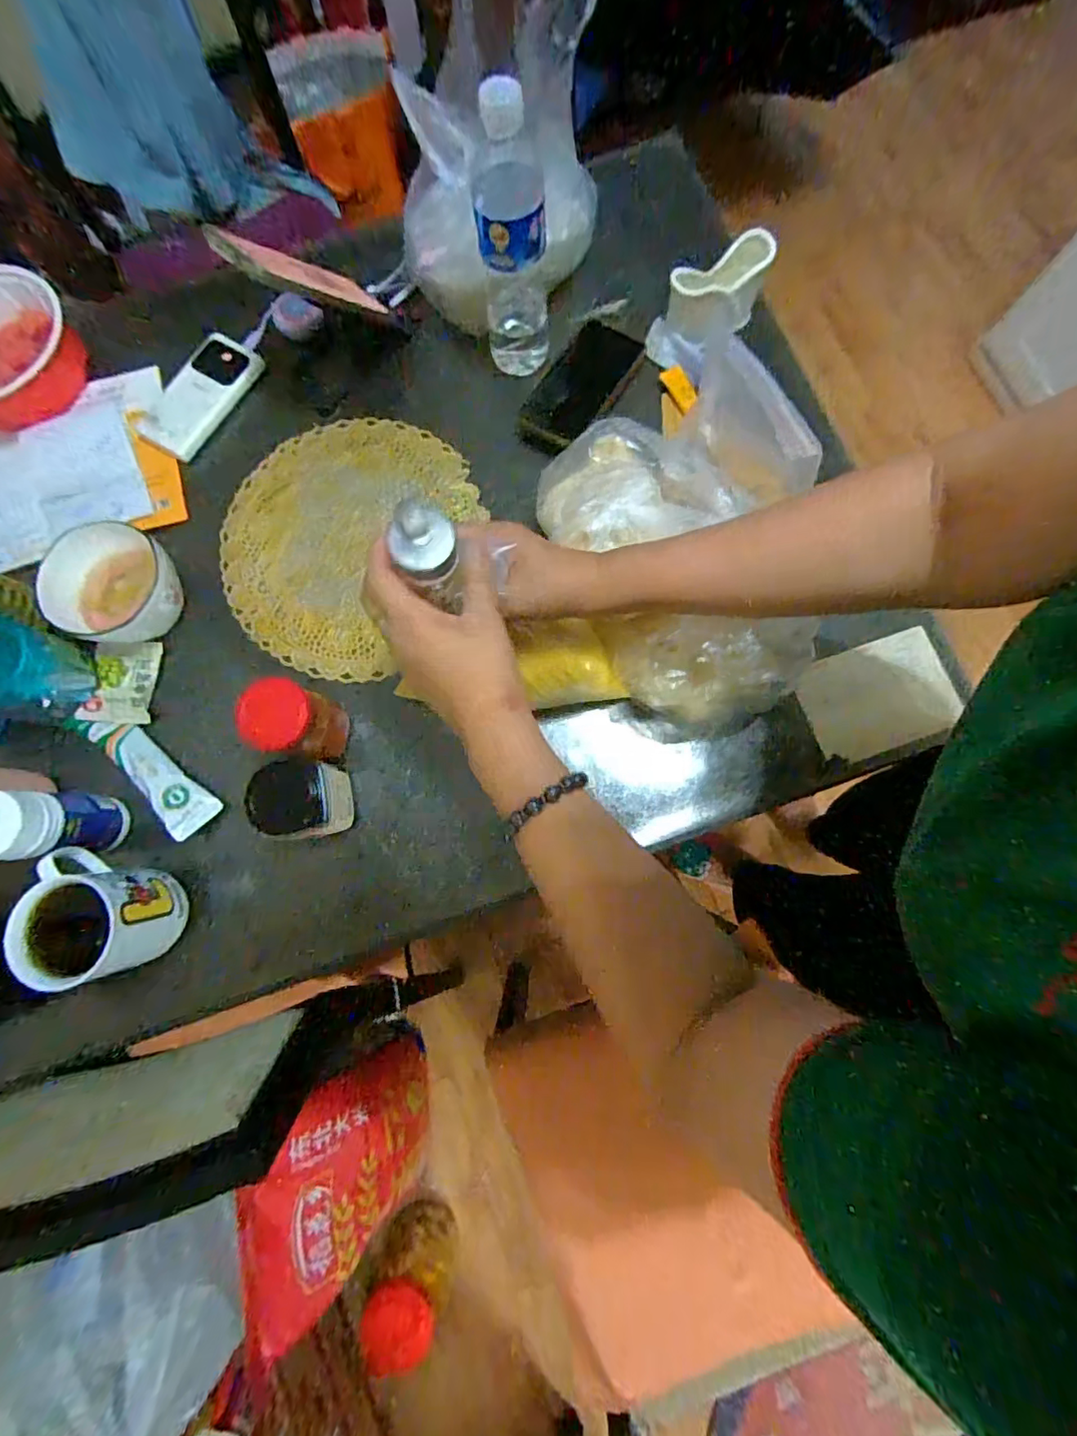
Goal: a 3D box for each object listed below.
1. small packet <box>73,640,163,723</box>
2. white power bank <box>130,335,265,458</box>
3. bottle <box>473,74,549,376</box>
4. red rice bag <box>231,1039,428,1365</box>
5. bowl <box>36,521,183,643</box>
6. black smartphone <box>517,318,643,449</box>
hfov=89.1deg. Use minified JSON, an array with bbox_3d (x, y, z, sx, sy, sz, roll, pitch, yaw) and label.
[{"bbox_3d":[-0.409,-0.038,0.535,0.060,0.011,0.083,4,74,-14],"label":"small packet"},{"bbox_3d":[-0.378,-0.360,0.606,0.082,0.018,0.147,36,80,8],"label":"white power bank"},{"bbox_3d":[-0.023,-0.436,0.512,0.064,0.212,0.064,-1,78,0],"label":"bottle"},{"bbox_3d":[-0.320,0.728,0.896,0.120,0.393,0.259,-23,77,24],"label":"red rice bag"},{"bbox_3d":[-0.406,-0.124,0.532,0.103,0.064,0.115,24,79,5],"label":"bowl"},{"bbox_3d":[0.043,-0.365,0.595,0.086,0.011,0.166,33,80,7],"label":"black smartphone"}]

